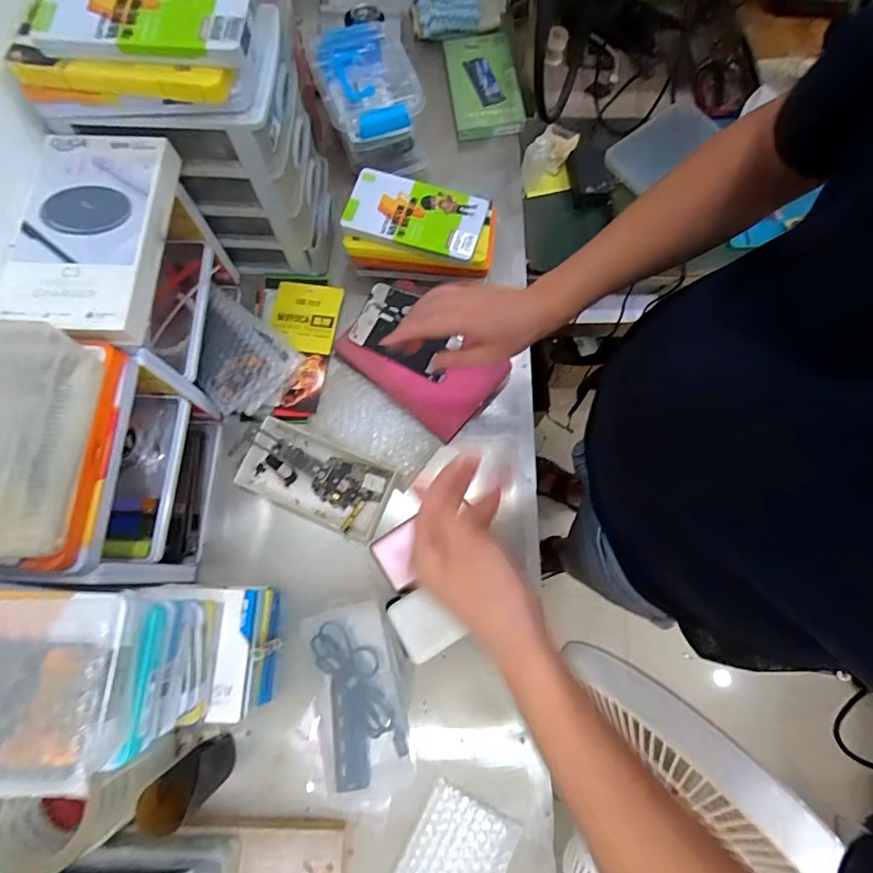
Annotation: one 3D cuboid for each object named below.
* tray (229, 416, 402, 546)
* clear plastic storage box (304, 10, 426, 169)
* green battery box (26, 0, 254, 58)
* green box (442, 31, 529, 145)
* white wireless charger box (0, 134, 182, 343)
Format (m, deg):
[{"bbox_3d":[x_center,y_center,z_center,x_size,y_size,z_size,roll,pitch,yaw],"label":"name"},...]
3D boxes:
[{"bbox_3d":[-0.151,0.050,0.600,0.183,0.031,0.098,22,75,7],"label":"tray"},{"bbox_3d":[-0.096,-0.480,0.702,0.129,0.102,0.170,-18,74,-4],"label":"clear plastic storage box"},{"bbox_3d":[-0.254,-0.376,0.420,0.185,0.016,0.102,2,74,1],"label":"green battery box"},{"bbox_3d":[0.074,-0.573,0.775,0.109,0.029,0.203,-8,74,-1],"label":"green box"},{"bbox_3d":[-0.326,-0.190,0.458,0.124,0.029,0.210,0,74,1],"label":"white wireless charger box"}]

